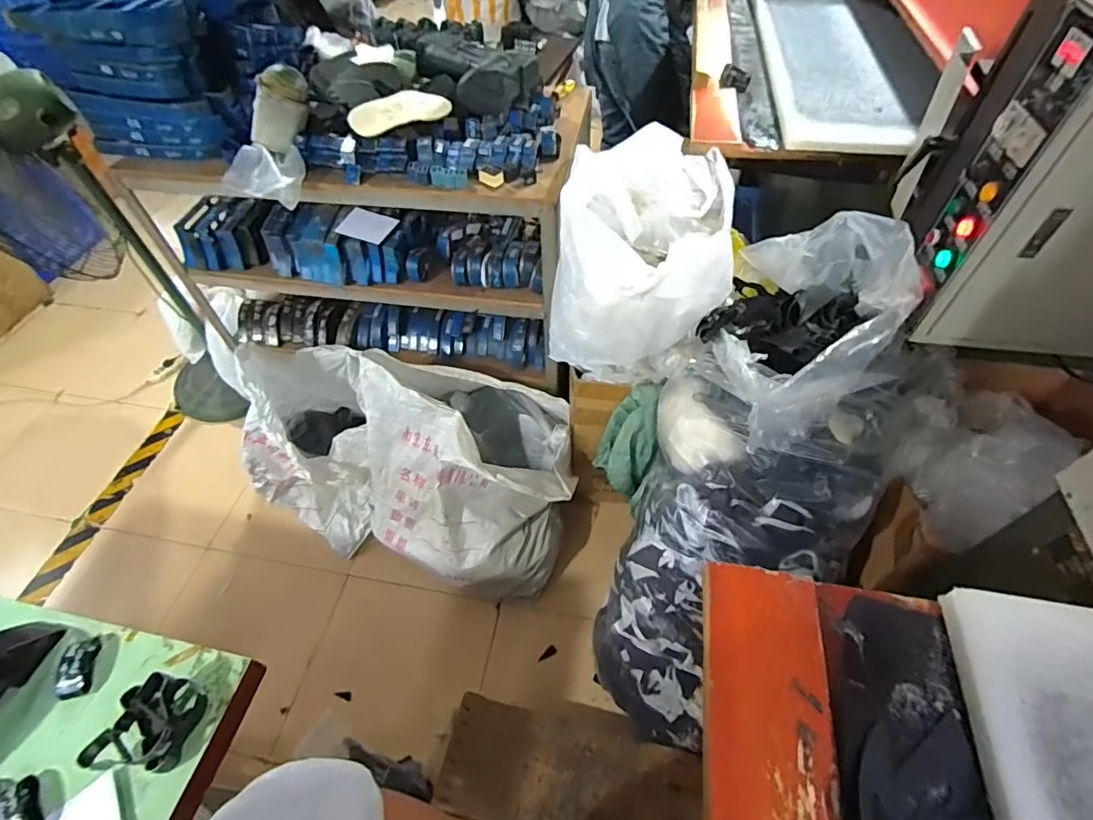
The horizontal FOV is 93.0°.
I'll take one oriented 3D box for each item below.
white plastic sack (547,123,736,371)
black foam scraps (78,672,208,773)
[{"bbox_3d":[0.213,-0.359,1.230,0.364,0.385,0.429,7,53,0],"label":"white plastic sack"},{"bbox_3d":[-0.545,0.432,0.716,0.100,0.053,0.114,11,53,3],"label":"black foam scraps"}]

